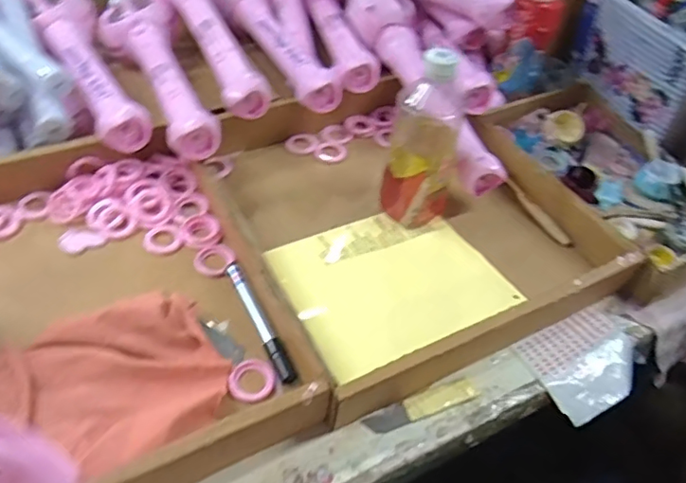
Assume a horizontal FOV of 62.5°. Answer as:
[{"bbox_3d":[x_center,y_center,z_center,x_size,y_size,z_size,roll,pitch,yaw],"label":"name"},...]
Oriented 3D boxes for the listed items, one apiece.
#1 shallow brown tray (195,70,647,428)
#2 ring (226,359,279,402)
[{"bbox_3d":[0.060,-0.043,0.606,0.350,0.051,0.371,-19,53,-21],"label":"shallow brown tray"},{"bbox_3d":[-0.077,0.117,0.476,0.039,0.004,0.039,3,49,-3],"label":"ring"}]

